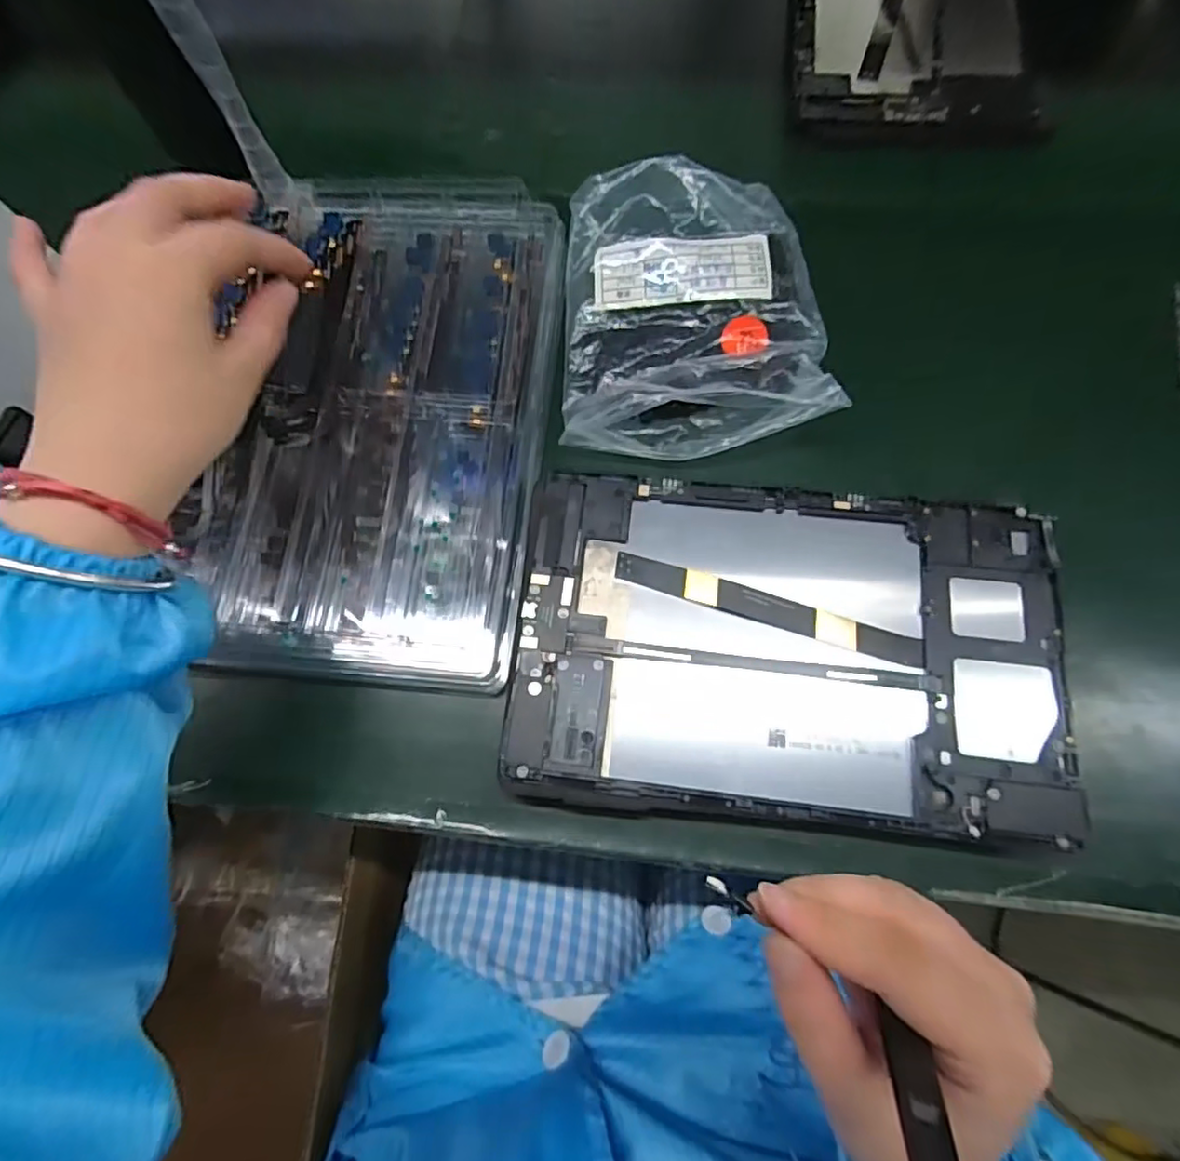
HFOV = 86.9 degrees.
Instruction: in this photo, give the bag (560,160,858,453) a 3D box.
[{"bbox_3d":[0.056,-0.147,0.340,0.141,0.044,0.166,0,70,3],"label":"bag"}]

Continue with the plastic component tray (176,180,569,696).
[{"bbox_3d":[-0.102,-0.087,0.316,0.155,0.026,0.272,4,75,3],"label":"plastic component tray"}]

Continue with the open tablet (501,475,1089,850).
[{"bbox_3d":[0.085,0.028,0.280,0.235,0.007,0.149,4,73,5],"label":"open tablet"}]

